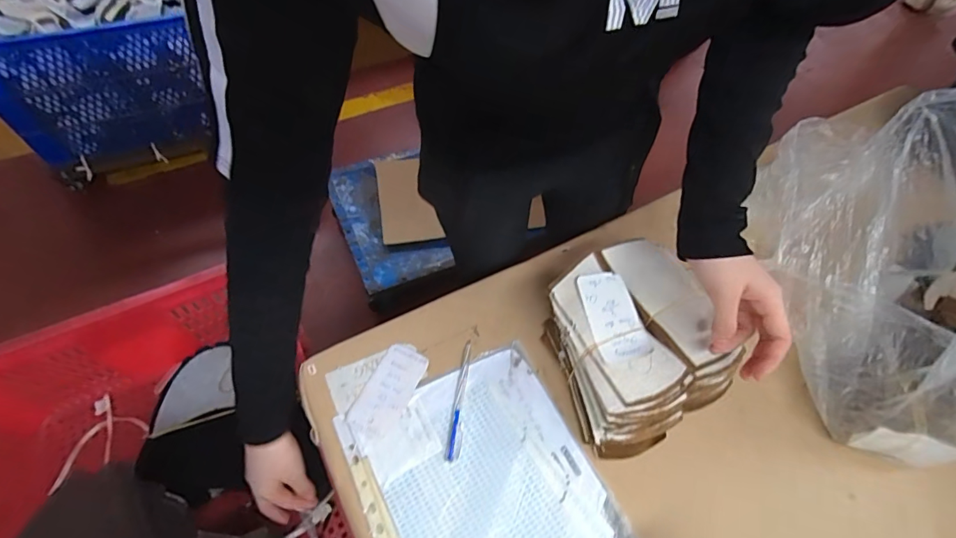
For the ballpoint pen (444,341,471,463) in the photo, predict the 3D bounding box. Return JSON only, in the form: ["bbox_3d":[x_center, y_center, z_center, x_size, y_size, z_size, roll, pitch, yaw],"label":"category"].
[{"bbox_3d":[-0.019,0.142,0.512,0.014,0.009,0.134,7,56,1],"label":"ballpoint pen"}]

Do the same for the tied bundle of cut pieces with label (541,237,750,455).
[{"bbox_3d":[0.170,0.082,0.505,0.161,0.098,0.188,-15,59,-13],"label":"tied bundle of cut pieces with label"}]

